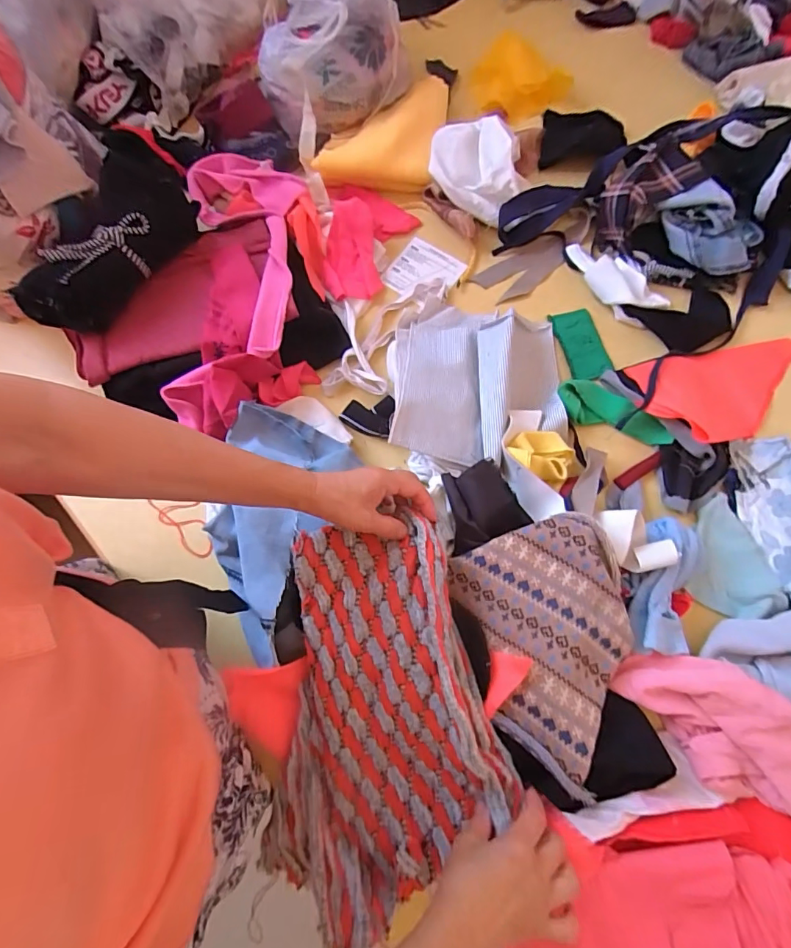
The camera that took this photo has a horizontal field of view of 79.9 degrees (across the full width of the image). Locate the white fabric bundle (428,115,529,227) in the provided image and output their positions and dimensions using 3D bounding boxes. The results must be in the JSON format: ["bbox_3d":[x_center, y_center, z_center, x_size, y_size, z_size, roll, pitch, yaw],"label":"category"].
[{"bbox_3d":[0.123,-0.450,0.691,0.147,0.067,0.174,5,74,4],"label":"white fabric bundle"}]

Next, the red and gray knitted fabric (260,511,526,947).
[{"bbox_3d":[-0.006,0.225,0.446,0.210,0.079,0.337,0,73,2],"label":"red and gray knitted fabric"}]

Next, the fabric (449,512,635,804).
[{"bbox_3d":[0.157,0.171,0.455,0.169,0.041,0.239,-19,74,-3],"label":"fabric"}]

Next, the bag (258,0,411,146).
[{"bbox_3d":[-0.092,-0.623,0.705,0.224,0.118,0.208,-9,73,0],"label":"bag"}]

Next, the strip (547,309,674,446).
[{"bbox_3d":[0.248,-0.116,0.598,0.092,0.035,0.212,-23,74,-5],"label":"strip"}]

